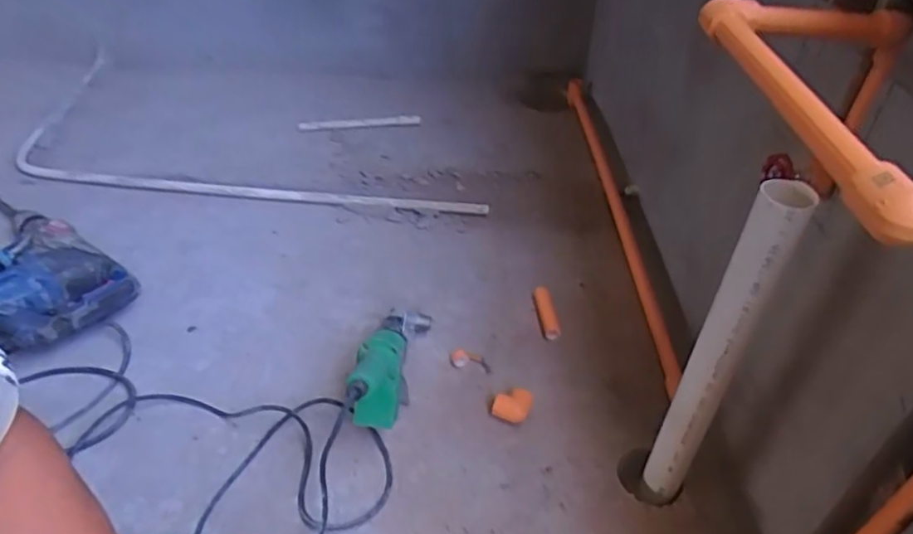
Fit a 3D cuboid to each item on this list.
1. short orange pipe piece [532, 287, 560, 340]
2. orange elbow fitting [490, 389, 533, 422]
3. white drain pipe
[{"bbox_3d":[0.153,0.079,1.114,0.033,0.024,0.114,-1,40,-4],"label":"short orange pipe piece"},{"bbox_3d":[0.080,0.203,0.946,0.055,0.035,0.041,9,40,9],"label":"orange elbow fitting"},{"bbox_3d":[0.287,0.116,0.734,0.057,0.466,0.054,31,48,30],"label":"white drain pipe"}]

